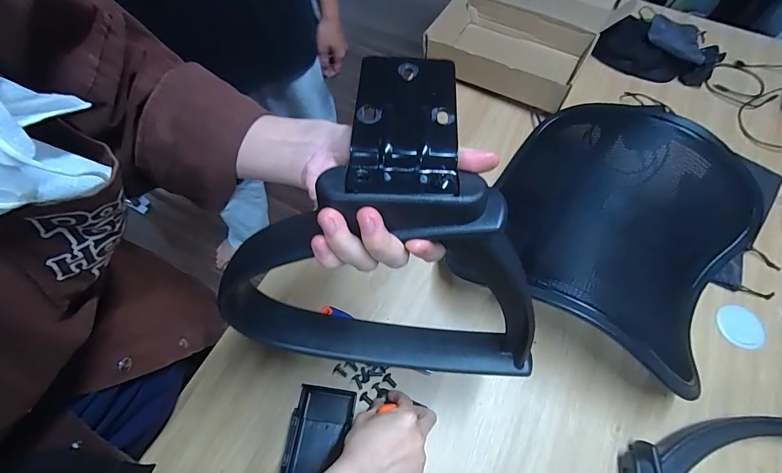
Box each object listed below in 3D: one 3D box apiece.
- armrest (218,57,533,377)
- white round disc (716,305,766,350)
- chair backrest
[{"bbox_3d":[0.002,0.003,0.344,0.270,0.231,0.185,4,62,1],"label":"armrest"},{"bbox_3d":[0.545,0.139,0.578,0.071,0.006,0.069,1,62,-1],"label":"white round disc"},{"bbox_3d":[0.356,-0.035,0.601,0.372,0.123,0.392,27,65,12],"label":"chair backrest"}]

